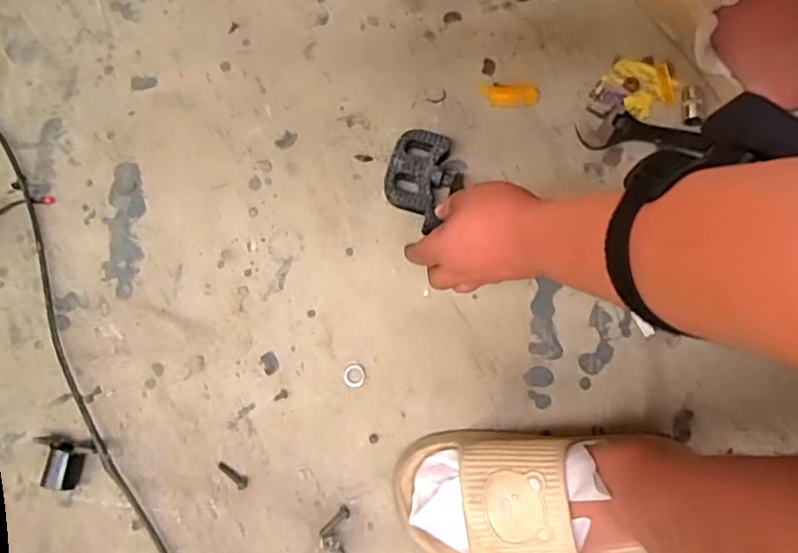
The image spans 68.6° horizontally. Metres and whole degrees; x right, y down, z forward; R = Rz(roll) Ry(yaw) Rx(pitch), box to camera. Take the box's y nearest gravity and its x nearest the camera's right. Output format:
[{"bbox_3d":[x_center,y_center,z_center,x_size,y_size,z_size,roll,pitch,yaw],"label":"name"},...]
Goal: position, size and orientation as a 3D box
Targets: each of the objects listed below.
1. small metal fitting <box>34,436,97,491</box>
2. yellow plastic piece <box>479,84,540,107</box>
[{"bbox_3d":[-0.312,0.175,0.546,0.052,0.024,0.045,8,77,1],"label":"small metal fitting"},{"bbox_3d":[0.125,-0.202,0.654,0.065,0.005,0.025,-1,77,-1],"label":"yellow plastic piece"}]

